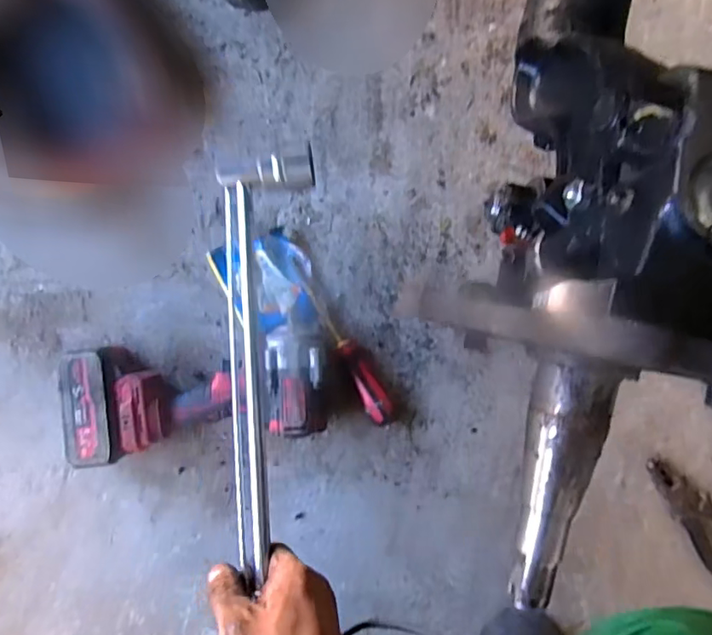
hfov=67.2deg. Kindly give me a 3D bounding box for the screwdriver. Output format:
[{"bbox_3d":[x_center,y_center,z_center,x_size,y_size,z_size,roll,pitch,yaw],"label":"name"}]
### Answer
[{"bbox_3d":[-0.015,0.026,0.602,0.028,0.038,0.202,-30,90,-1],"label":"screwdriver"}]

